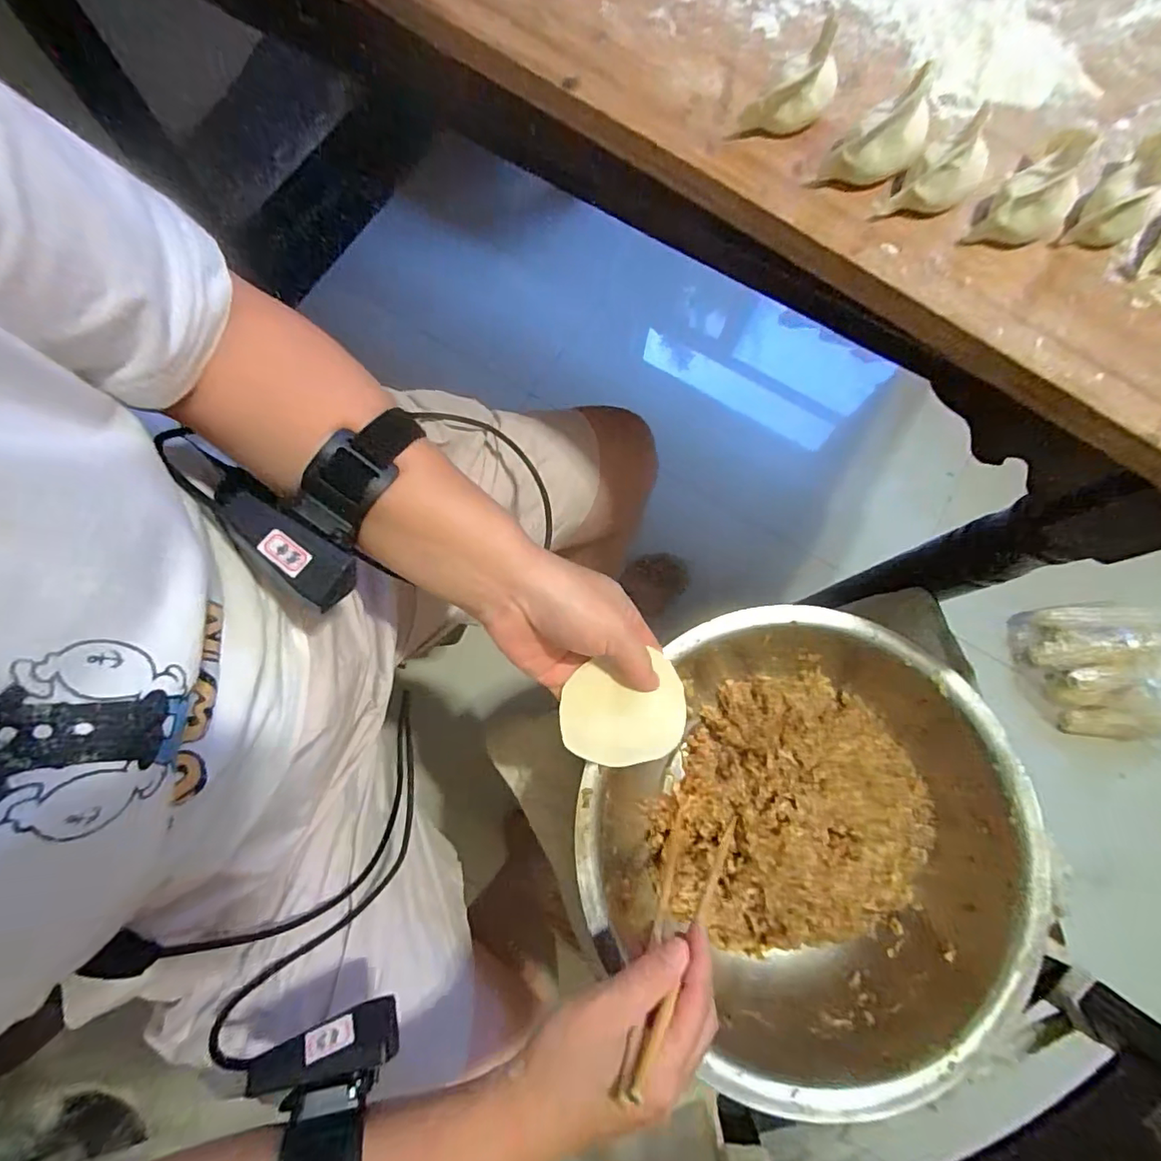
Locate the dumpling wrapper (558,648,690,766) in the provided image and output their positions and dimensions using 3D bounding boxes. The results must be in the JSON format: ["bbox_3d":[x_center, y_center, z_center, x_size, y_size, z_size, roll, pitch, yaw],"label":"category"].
[{"bbox_3d":[0.027,0.084,0.349,0.080,0.010,0.067,-18,78,-5],"label":"dumpling wrapper"}]

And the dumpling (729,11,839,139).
[{"bbox_3d":[0.097,-0.225,0.249,0.047,0.035,0.018,-29,79,-7],"label":"dumpling"}]

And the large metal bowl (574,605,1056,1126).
[{"bbox_3d":[0.165,0.197,0.446,0.326,0.111,0.324,0,77,-1],"label":"large metal bowl"}]

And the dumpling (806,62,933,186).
[{"bbox_3d":[0.136,-0.200,0.243,0.048,0.038,0.017,-11,78,-3],"label":"dumpling"}]

